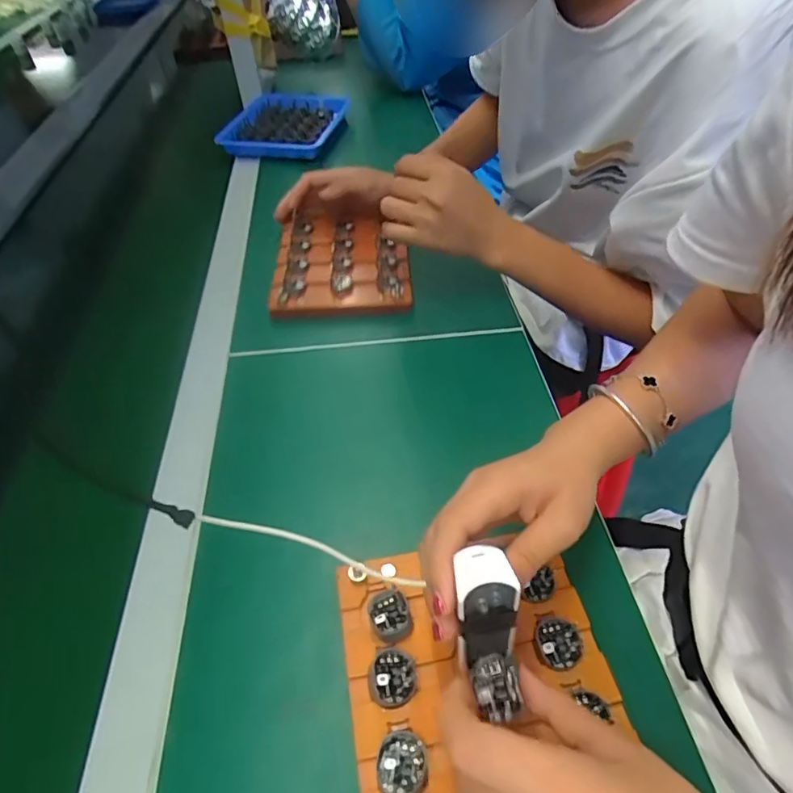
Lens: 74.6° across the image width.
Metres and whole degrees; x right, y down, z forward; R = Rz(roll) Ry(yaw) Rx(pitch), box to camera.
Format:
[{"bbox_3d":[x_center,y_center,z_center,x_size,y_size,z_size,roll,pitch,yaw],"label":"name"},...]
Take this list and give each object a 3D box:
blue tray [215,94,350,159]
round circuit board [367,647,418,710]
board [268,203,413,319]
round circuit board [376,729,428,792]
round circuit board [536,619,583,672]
[{"bbox_3d":[-0.189,-0.461,0.884,0.171,0.036,0.218,9,48,12],"label":"blue tray"},{"bbox_3d":[-0.002,0.160,0.300,0.028,0.008,0.032,-12,47,-7],"label":"round circuit board"},{"bbox_3d":[-0.063,-0.159,0.597,0.150,0.024,0.188,-4,47,1],"label":"board"},{"bbox_3d":[0.003,0.192,0.271,0.026,0.009,0.030,2,47,7],"label":"round circuit board"},{"bbox_3d":[0.098,0.148,0.311,0.026,0.004,0.027,-2,47,2],"label":"round circuit board"}]

